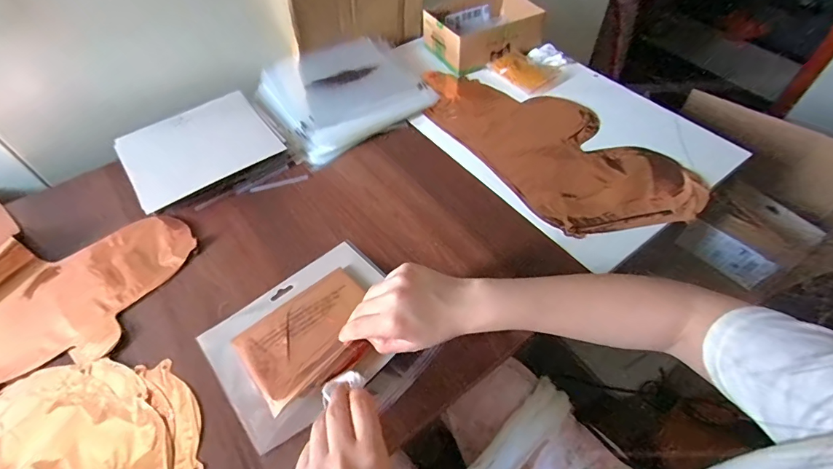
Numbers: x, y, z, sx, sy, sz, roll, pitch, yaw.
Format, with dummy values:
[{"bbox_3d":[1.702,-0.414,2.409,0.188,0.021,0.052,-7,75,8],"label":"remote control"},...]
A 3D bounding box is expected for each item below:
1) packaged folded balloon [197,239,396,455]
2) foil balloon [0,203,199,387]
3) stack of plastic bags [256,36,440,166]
[{"bbox_3d":[-0.115,0.095,0.437,0.195,0.018,0.172,-34,46,-26],"label":"packaged folded balloon"},{"bbox_3d":[-0.495,0.028,0.487,0.390,0.030,0.229,16,55,12],"label":"foil balloon"},{"bbox_3d":[-0.115,-0.237,0.672,0.248,0.035,0.229,-31,58,-20],"label":"stack of plastic bags"}]

